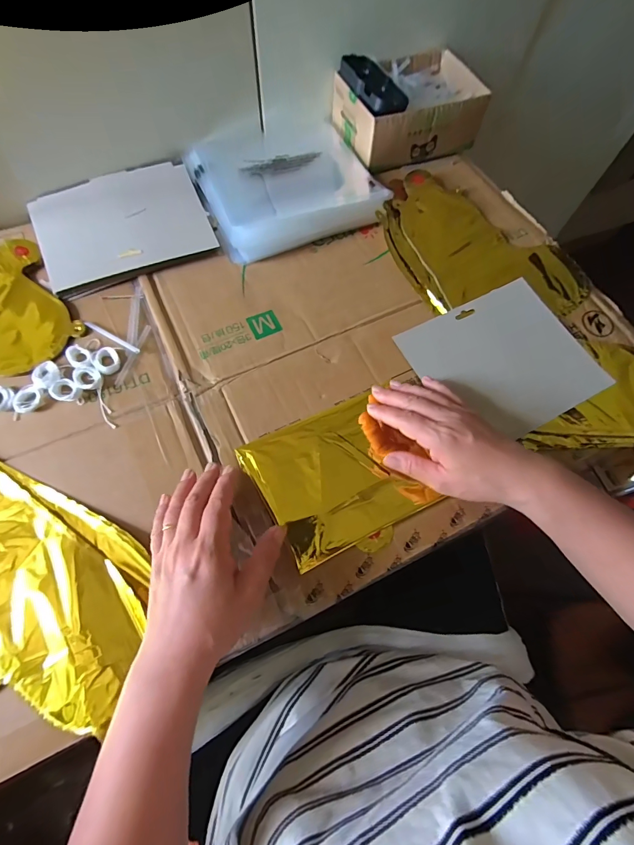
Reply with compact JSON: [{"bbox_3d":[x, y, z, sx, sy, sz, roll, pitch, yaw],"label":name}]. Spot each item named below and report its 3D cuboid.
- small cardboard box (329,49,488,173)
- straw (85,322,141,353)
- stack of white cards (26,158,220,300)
[{"bbox_3d":[0.131,-0.453,0.538,0.189,0.071,0.142,-21,69,-10],"label":"small cardboard box"},{"bbox_3d":[-0.228,-0.095,0.414,0.075,0.005,0.008,29,69,10],"label":"straw"},{"bbox_3d":[-0.248,-0.256,0.477,0.201,0.014,0.175,-24,70,-12],"label":"stack of white cards"}]

